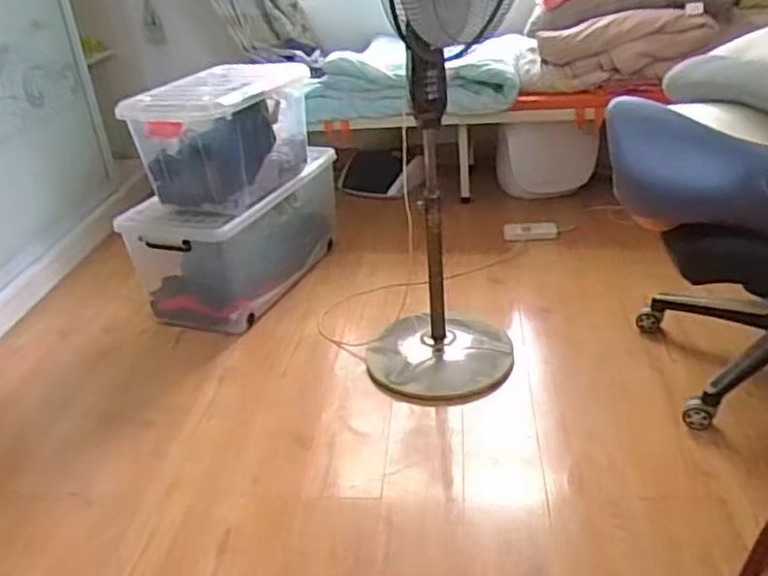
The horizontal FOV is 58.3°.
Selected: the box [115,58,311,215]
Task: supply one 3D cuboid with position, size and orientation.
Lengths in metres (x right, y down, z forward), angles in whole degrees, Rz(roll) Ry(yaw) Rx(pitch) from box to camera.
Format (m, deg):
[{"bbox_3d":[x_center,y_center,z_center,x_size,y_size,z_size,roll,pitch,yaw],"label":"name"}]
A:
[{"bbox_3d":[-0.424,-0.420,1.868,0.279,0.295,0.505,8,32,21],"label":"box"}]

